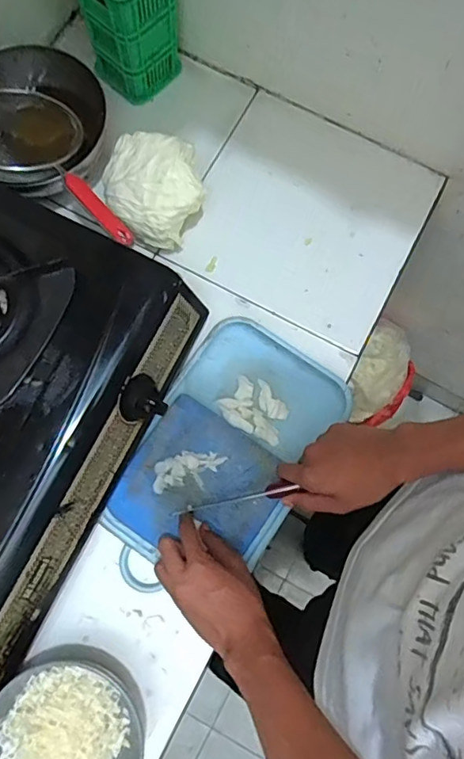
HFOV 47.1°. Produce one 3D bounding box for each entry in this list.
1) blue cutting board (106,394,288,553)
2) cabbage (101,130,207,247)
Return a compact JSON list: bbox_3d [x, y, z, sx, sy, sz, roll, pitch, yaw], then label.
[{"bbox_3d":[-0.036,0.127,0.629,0.167,0.019,0.163,32,78,6],"label":"blue cutting board"},{"bbox_3d":[-0.101,-0.242,0.677,0.114,0.090,0.137,-16,78,-5],"label":"cabbage"}]

